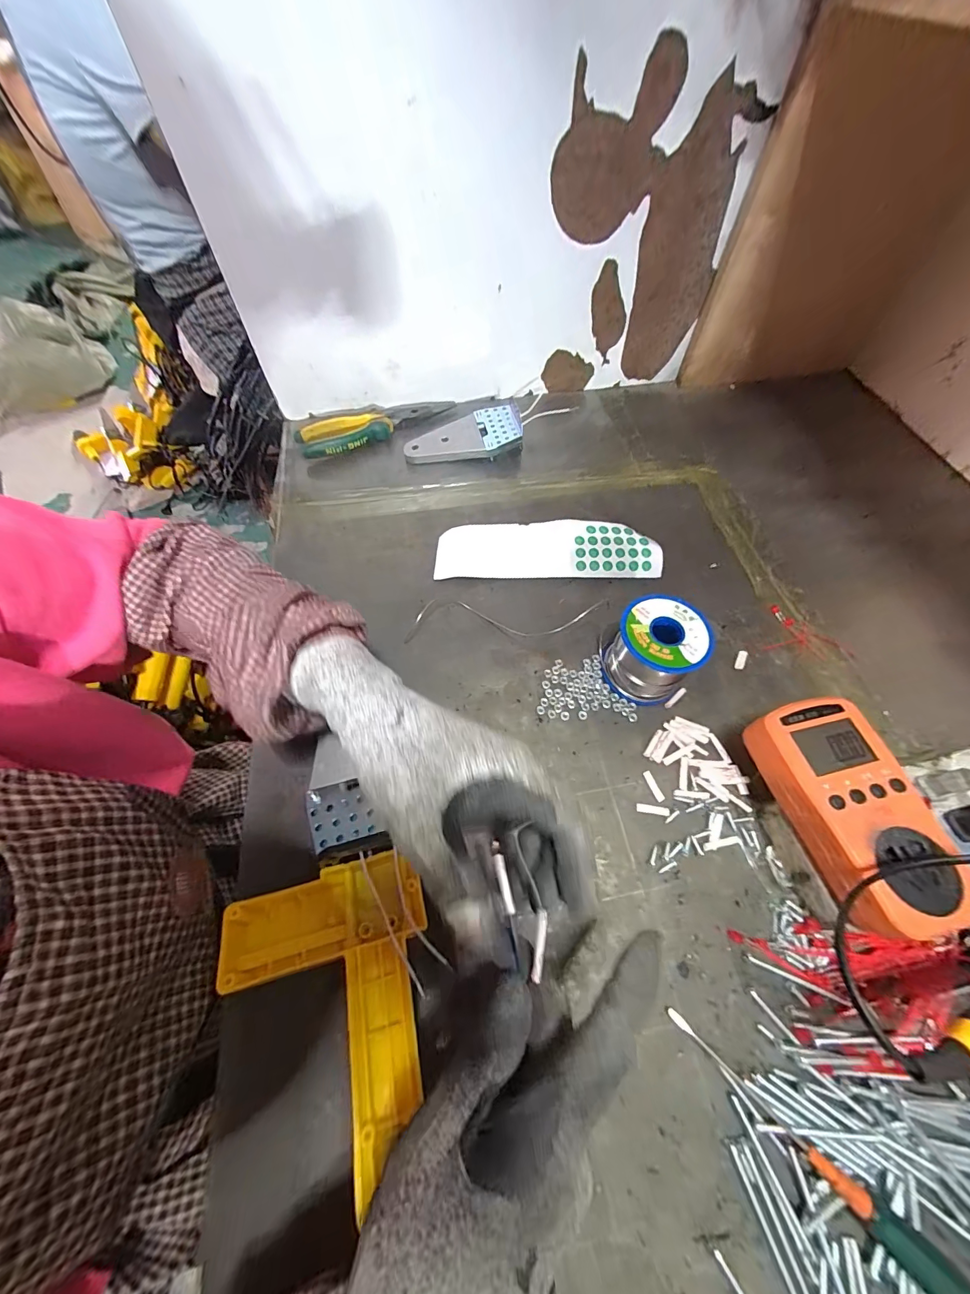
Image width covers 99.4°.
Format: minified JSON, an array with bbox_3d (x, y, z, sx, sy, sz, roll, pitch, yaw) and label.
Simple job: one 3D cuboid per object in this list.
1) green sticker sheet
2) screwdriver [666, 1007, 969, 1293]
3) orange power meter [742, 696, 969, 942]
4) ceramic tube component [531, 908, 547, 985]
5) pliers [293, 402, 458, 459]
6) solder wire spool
[{"bbox_3d":[0.063,-0.095,0.407,0.217,0.023,0.060,0,60,0],"label":"green sticker sheet"},{"bbox_3d":[0.165,0.257,0.207,0.157,0.021,0.014,38,66,19],"label":"screwdriver"},{"bbox_3d":[0.221,0.096,0.249,0.071,0.030,0.125,-17,61,-10],"label":"orange power meter"},{"bbox_3d":[0.024,0.136,0.185,0.004,0.004,0.026,9,77,4],"label":"ceramic tube component"},{"bbox_3d":[-0.128,-0.274,0.508,0.197,0.021,0.050,-26,63,-15],"label":"pliers"},{"bbox_3d":[0.133,0.003,0.328,0.063,0.063,0.064,0,60,0],"label":"solder wire spool"}]

